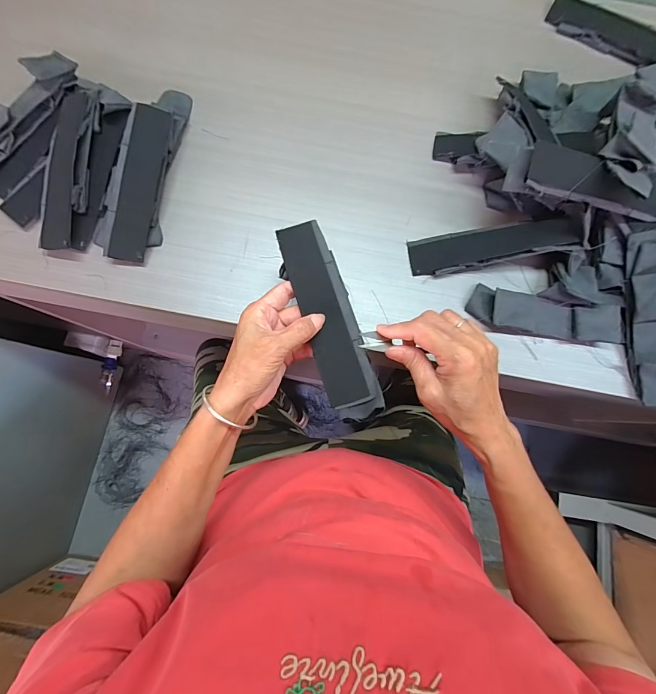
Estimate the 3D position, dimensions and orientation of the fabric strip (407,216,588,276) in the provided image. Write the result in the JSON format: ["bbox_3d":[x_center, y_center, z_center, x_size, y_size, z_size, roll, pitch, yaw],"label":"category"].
[{"bbox_3d":[0.195,-0.124,0.412,0.188,0.011,0.049,-10,75,13],"label":"fabric strip"}]

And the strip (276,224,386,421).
[{"bbox_3d":[0.000,-0.028,0.325,0.049,0.011,0.197,-19,80,-4],"label":"strip"}]

